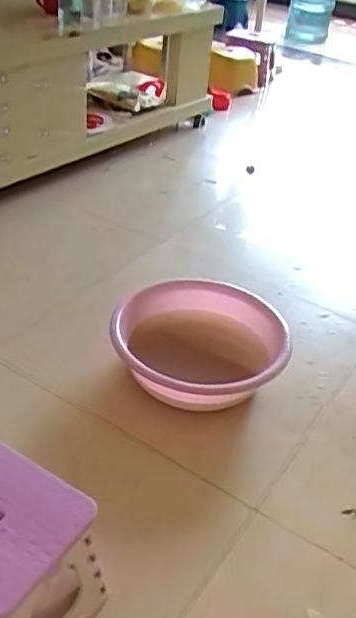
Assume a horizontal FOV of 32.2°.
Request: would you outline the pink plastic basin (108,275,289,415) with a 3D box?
[{"bbox_3d":[0.031,0.077,1.219,0.347,0.147,0.347,4,36,-3],"label":"pink plastic basin"}]

